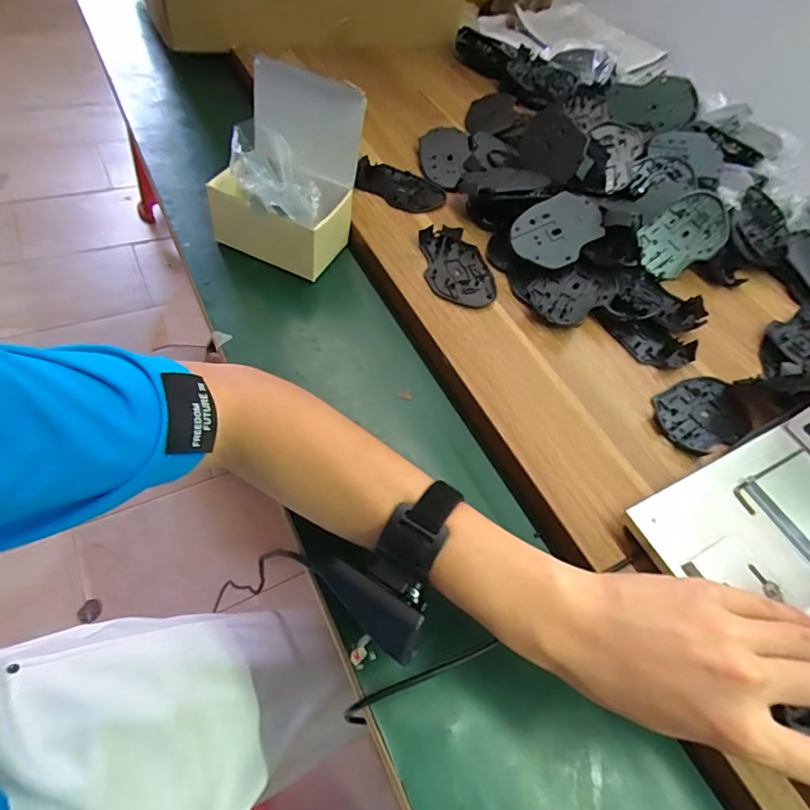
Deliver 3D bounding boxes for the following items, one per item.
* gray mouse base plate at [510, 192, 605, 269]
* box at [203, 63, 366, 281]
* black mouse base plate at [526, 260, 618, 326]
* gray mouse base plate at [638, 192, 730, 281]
[{"bbox_3d":[0.166,-0.189,0.527,0.105,0.012,0.072,-32,82,-9],"label":"gray mouse base plate"},{"bbox_3d":[-0.124,-0.234,0.483,0.133,0.143,0.124,19,55,2],"label":"box"},{"bbox_3d":[0.178,-0.122,0.515,0.094,0.019,0.065,-31,67,-27],"label":"black mouse base plate"},{"bbox_3d":[0.323,-0.195,0.557,0.112,0.007,0.072,-37,88,0],"label":"gray mouse base plate"}]

